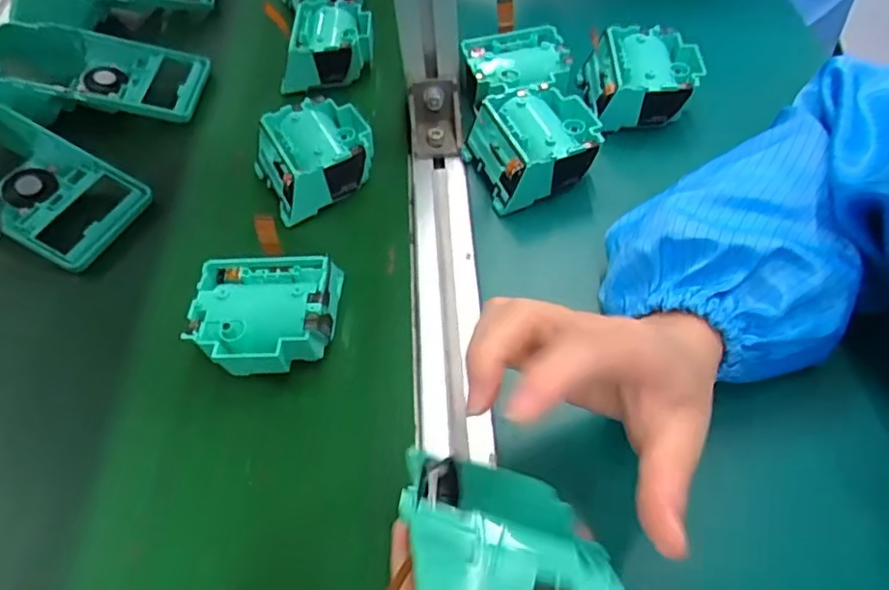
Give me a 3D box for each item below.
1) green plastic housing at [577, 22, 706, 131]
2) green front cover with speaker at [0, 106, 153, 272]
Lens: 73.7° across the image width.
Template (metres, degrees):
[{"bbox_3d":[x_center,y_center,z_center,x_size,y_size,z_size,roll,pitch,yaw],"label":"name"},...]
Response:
[{"bbox_3d":[0.146,-0.161,0.436,0.076,0.035,0.072,-3,55,2],"label":"green plastic housing"},{"bbox_3d":[-0.320,-0.088,0.429,0.195,0.049,0.083,21,59,18],"label":"green front cover with speaker"}]

